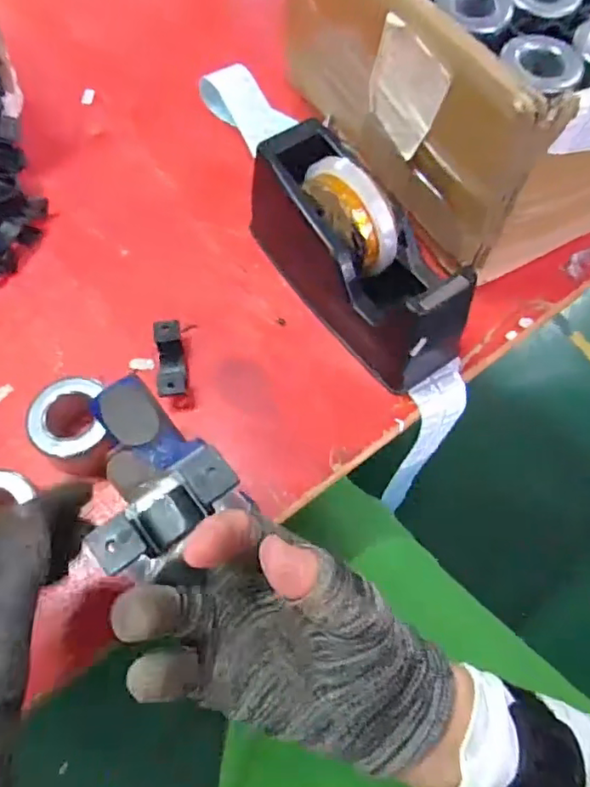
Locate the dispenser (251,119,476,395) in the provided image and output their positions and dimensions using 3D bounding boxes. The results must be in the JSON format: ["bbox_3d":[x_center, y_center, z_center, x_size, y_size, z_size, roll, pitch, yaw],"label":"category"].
[{"bbox_3d":[0.045,-0.106,0.432,0.079,0.110,0.211,-34,71,-15],"label":"dispenser"}]

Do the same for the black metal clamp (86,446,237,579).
[{"bbox_3d":[-0.055,0.051,0.245,0.064,0.020,0.026,-37,72,-12],"label":"black metal clamp"}]

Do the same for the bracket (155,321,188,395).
[{"bbox_3d":[-0.095,-0.025,0.439,0.021,0.023,0.061,-8,66,-5],"label":"bracket"}]

